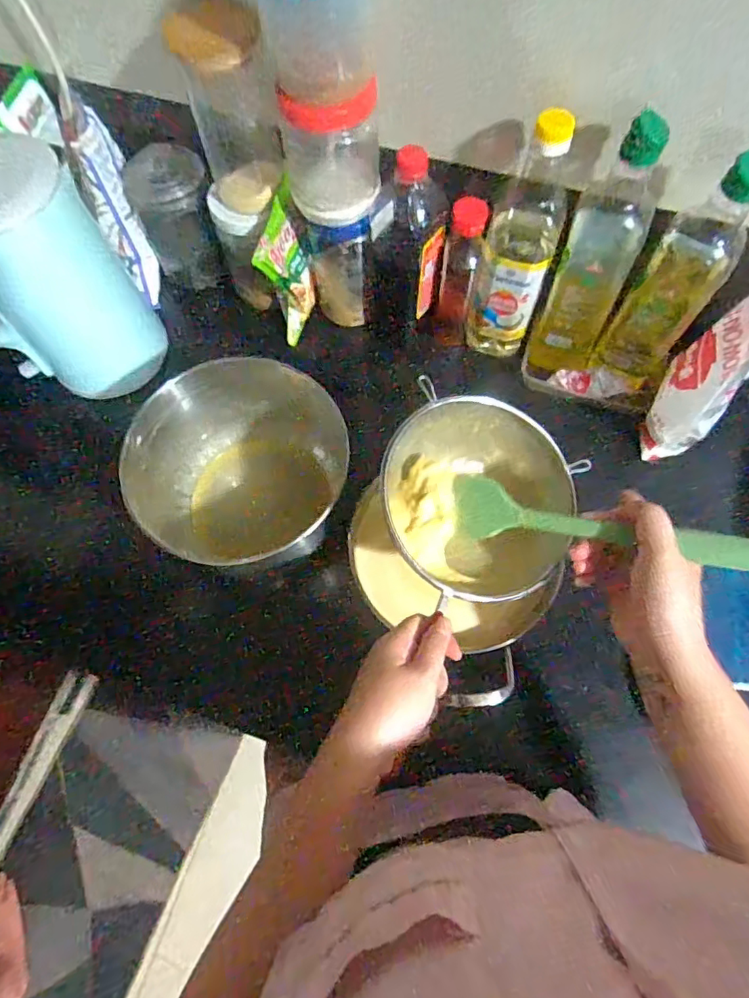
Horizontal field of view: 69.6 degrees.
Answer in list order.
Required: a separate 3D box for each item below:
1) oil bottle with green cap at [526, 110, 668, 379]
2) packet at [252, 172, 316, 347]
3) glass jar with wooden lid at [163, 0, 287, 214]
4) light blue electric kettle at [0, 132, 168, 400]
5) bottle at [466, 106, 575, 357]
[{"bbox_3d":[0.227,-0.238,0.561,0.075,0.267,0.078,19,71,9],"label":"oil bottle with green cap"},{"bbox_3d":[-0.102,-0.275,0.665,0.038,0.158,0.084,23,71,10],"label":"packet"},{"bbox_3d":[-0.143,-0.390,0.543,0.079,0.172,0.078,-1,69,1],"label":"glass jar with wooden lid"},{"bbox_3d":[-0.384,-0.244,0.604,0.197,0.278,0.136,-24,70,-8],"label":"light blue electric kettle"},{"bbox_3d":[0.160,-0.274,0.595,0.076,0.272,0.068,18,70,8],"label":"bottle"}]

